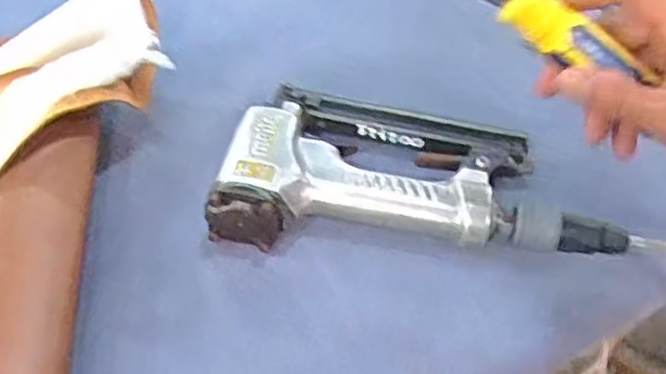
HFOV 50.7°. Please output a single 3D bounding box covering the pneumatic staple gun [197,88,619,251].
[{"bbox_3d":[0.053,-0.009,0.462,0.255,0.044,0.130,5,44,-1],"label":"pneumatic staple gun"}]

